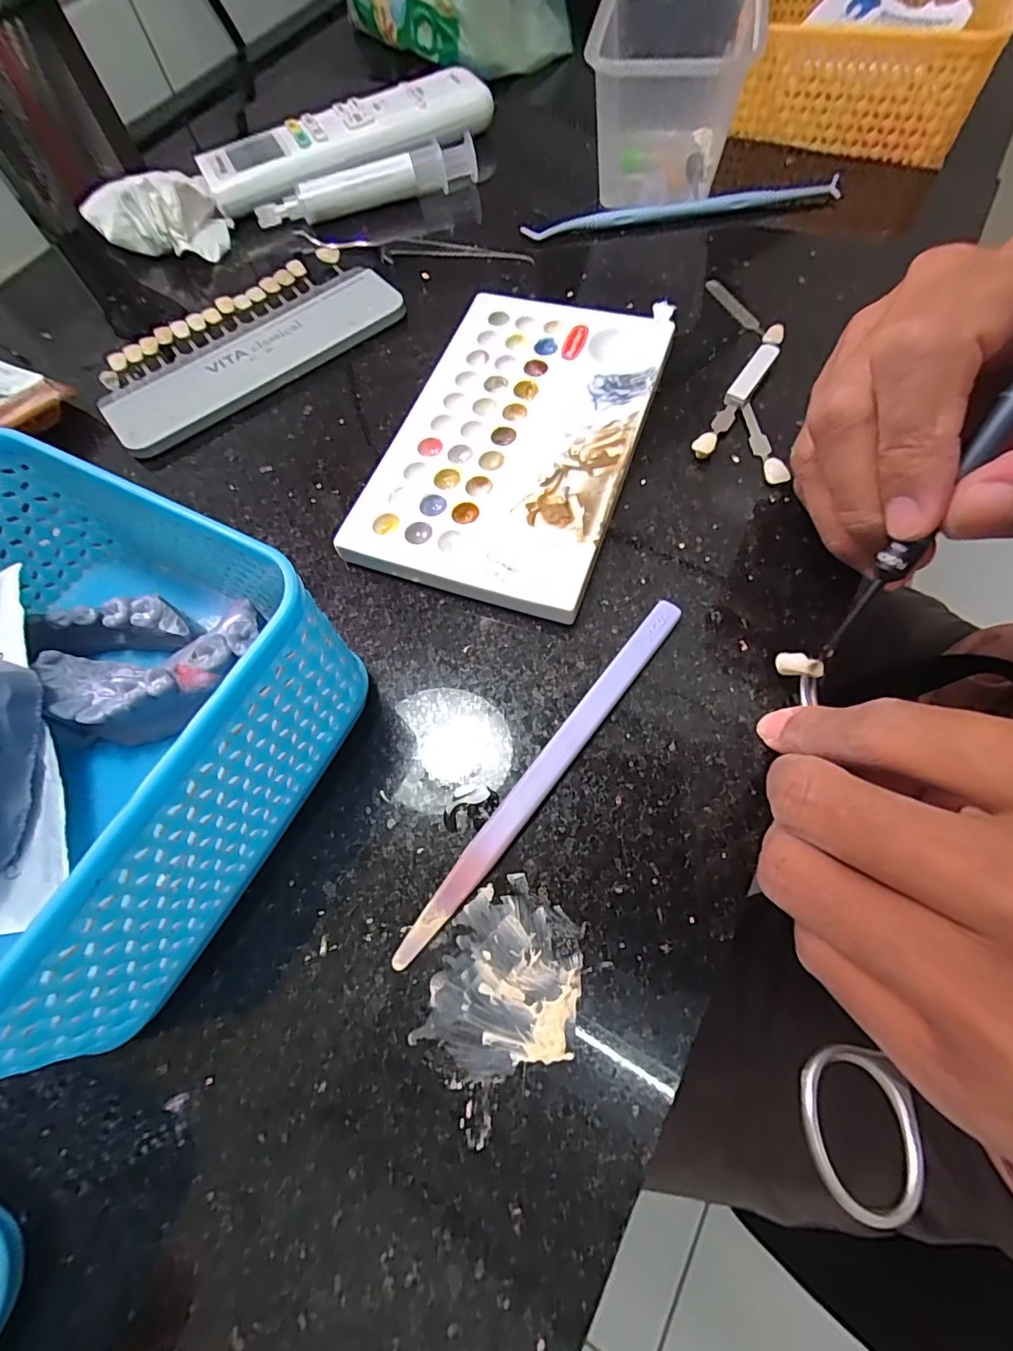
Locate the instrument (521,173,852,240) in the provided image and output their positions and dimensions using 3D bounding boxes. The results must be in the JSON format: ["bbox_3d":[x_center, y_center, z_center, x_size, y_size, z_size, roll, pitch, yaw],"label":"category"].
[{"bbox_3d":[0.091,-0.246,0.283,0.162,0.009,0.011,-7,65,2],"label":"instrument"}]

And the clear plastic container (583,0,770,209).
[{"bbox_3d":[0.083,-0.308,0.284,0.083,0.060,0.092,12,67,10],"label":"clear plastic container"}]

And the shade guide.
[{"bbox_3d":[-0.127,-0.162,0.262,0.144,0.009,0.070,-37,70,-13],"label":"shade guide"}]

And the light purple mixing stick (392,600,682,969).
[{"bbox_3d":[0.014,0.028,0.169,0.009,0.005,0.139,36,72,16],"label":"light purple mixing stick"}]

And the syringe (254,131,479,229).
[{"bbox_3d":[-0.080,-0.280,0.306,0.125,0.017,0.020,-20,66,-5],"label":"syringe"}]

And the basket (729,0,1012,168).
[{"bbox_3d":[0.205,-0.368,0.310,0.134,0.044,0.137,21,69,13],"label":"basket"}]

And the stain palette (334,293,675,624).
[{"bbox_3d":[0.005,-0.098,0.221,0.091,0.012,0.157,16,68,12],"label":"stain palette"}]

